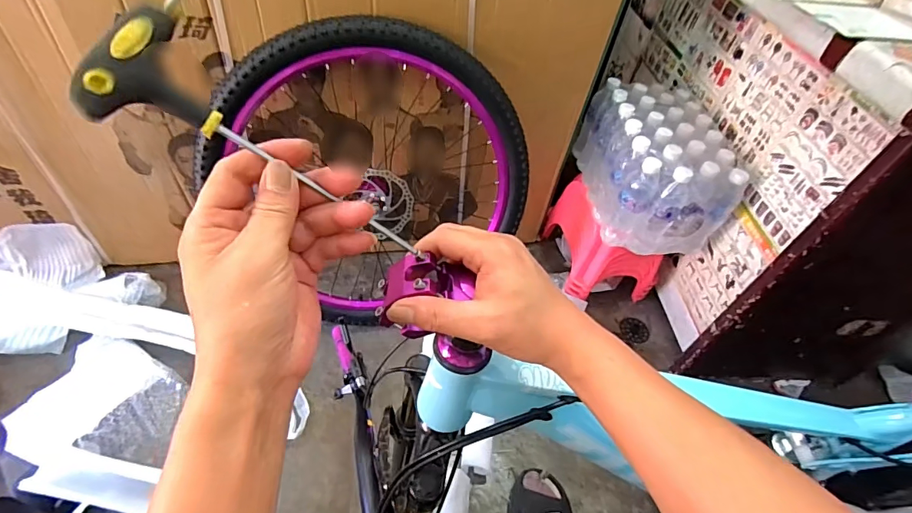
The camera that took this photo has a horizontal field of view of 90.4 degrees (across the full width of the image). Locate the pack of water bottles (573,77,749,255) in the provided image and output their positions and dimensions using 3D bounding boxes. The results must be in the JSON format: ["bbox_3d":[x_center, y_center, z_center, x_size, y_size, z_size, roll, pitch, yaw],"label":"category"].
[{"bbox_3d":[0.452,-0.211,1.034,0.252,0.220,0.353,3,49,-7],"label":"pack of water bottles"}]

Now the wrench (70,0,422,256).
[{"bbox_3d":[-0.104,-0.067,0.283,0.197,0.027,0.094,34,35,-35],"label":"wrench"}]

